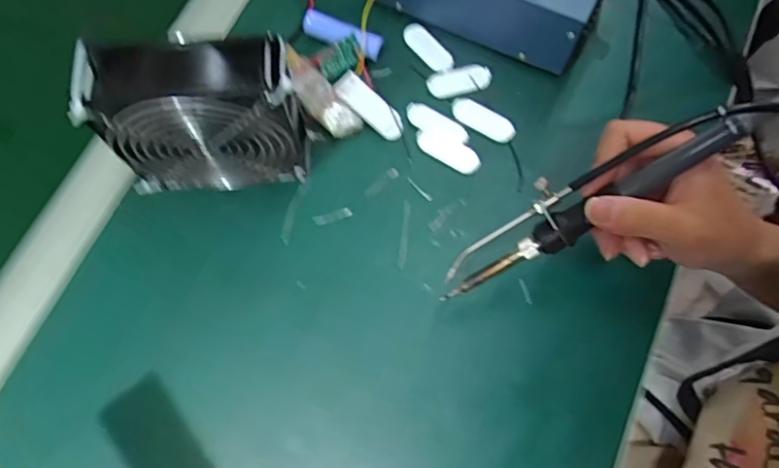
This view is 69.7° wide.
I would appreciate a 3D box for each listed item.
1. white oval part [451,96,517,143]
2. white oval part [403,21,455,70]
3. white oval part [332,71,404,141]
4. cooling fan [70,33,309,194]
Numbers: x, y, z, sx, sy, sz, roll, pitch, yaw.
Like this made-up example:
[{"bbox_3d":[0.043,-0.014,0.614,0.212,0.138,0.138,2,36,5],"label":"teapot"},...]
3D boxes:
[{"bbox_3d":[0.074,-0.091,0.440,0.054,0.005,0.022,29,74,10],"label":"white oval part"},{"bbox_3d":[0.033,-0.154,0.462,0.019,0.008,0.051,-40,75,-12],"label":"white oval part"},{"bbox_3d":[-0.014,-0.098,0.432,0.062,0.004,0.021,42,104,-2],"label":"white oval part"},{"bbox_3d":[-0.122,-0.078,0.377,0.123,0.116,0.056,-3,71,-1],"label":"cooling fan"}]

